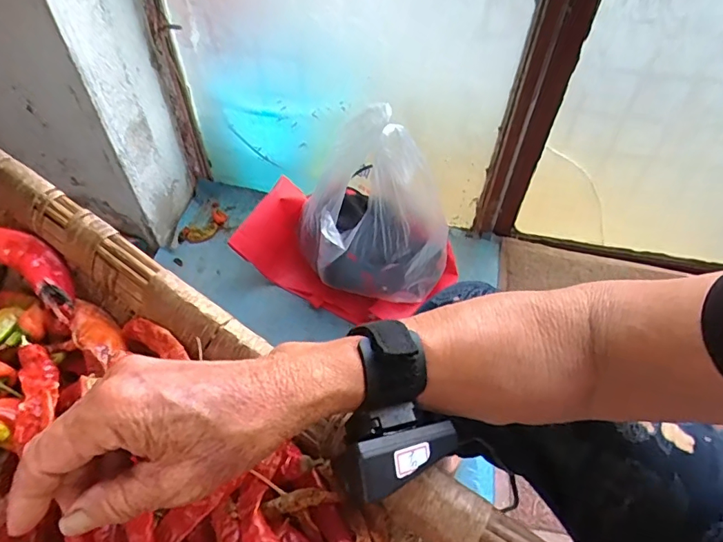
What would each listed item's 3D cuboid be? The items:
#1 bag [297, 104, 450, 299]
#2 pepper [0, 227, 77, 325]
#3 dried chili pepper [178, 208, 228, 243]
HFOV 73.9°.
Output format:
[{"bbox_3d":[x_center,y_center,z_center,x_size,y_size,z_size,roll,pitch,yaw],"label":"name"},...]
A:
[{"bbox_3d":[0.013,-0.104,0.793,0.262,0.301,0.211,31,58,20],"label":"bag"},{"bbox_3d":[-0.261,-0.006,0.378,0.128,0.021,0.038,27,57,18],"label":"pepper"},{"bbox_3d":[-0.346,-0.095,1.064,0.056,0.018,0.123,29,58,20],"label":"dried chili pepper"}]

